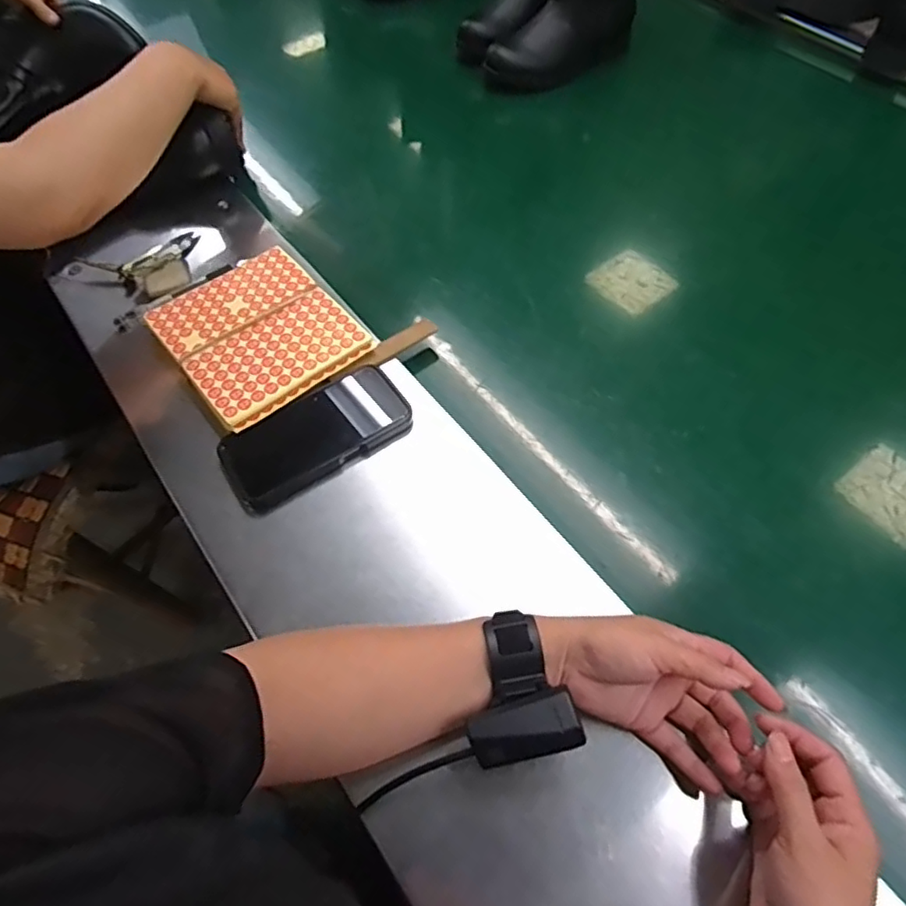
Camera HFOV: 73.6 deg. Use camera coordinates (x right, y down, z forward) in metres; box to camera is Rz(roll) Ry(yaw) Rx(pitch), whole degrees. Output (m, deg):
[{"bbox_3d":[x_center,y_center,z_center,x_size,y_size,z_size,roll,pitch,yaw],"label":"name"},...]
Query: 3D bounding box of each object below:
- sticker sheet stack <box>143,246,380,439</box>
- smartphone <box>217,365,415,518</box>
[{"bbox_3d":[-0.193,-0.115,0.597,0.163,0.022,0.180,-40,66,-19],"label":"sticker sheet stack"},{"bbox_3d":[-0.123,-0.018,0.547,0.168,0.012,0.083,-34,64,-16],"label":"smartphone"}]

